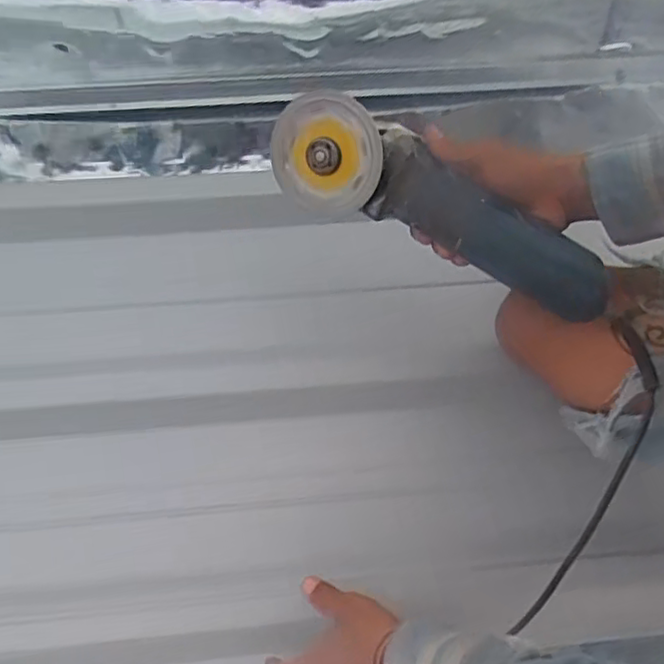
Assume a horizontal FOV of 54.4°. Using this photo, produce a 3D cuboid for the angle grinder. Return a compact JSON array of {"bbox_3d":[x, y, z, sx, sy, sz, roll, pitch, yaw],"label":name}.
[{"bbox_3d":[0.082,-0.098,0.514,0.290,0.082,0.070,29,59,4],"label":"angle grinder"}]

